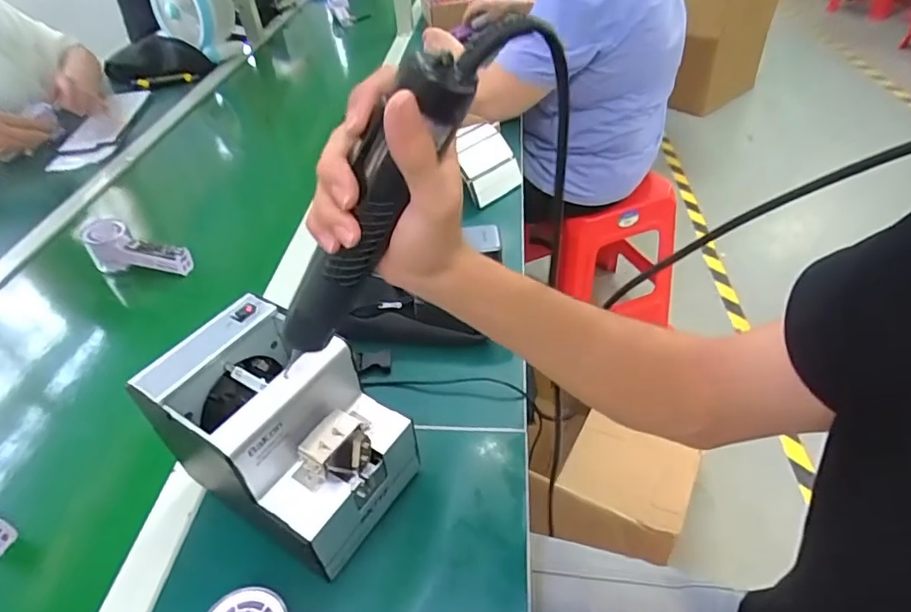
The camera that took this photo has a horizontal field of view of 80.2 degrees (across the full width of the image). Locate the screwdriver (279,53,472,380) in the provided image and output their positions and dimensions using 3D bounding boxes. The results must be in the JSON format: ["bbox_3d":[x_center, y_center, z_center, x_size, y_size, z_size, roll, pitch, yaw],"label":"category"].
[{"bbox_3d":[-0.055,-0.038,0.303,0.035,0.210,0.034,21,39,-20],"label":"screwdriver"}]

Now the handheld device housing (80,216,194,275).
[{"bbox_3d":[-0.453,-0.081,0.769,0.153,0.069,0.043,9,45,15],"label":"handheld device housing"}]

